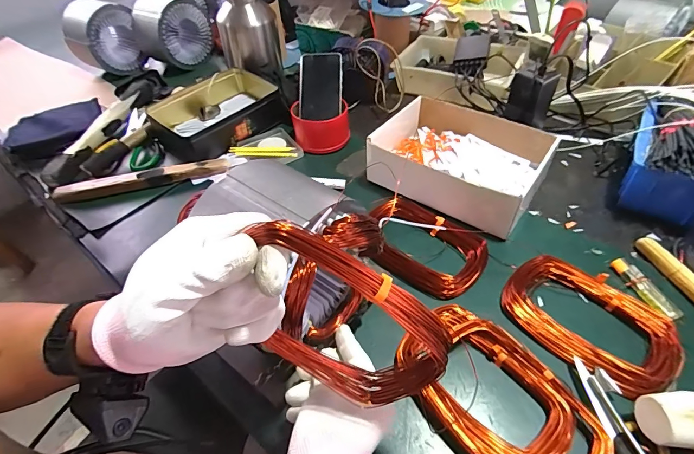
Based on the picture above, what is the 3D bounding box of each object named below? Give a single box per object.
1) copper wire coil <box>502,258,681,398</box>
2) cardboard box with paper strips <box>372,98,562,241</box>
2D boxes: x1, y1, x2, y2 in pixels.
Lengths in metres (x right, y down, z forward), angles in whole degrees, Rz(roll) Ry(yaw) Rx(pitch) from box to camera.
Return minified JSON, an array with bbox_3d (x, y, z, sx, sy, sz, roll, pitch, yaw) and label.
[{"bbox_3d":[0.276,0.104,0.430,0.115,0.033,0.171,-32,53,-21],"label":"copper wire coil"},{"bbox_3d":[0.177,-0.112,0.590,0.238,0.069,0.190,26,56,25],"label":"cardboard box with paper strips"}]

